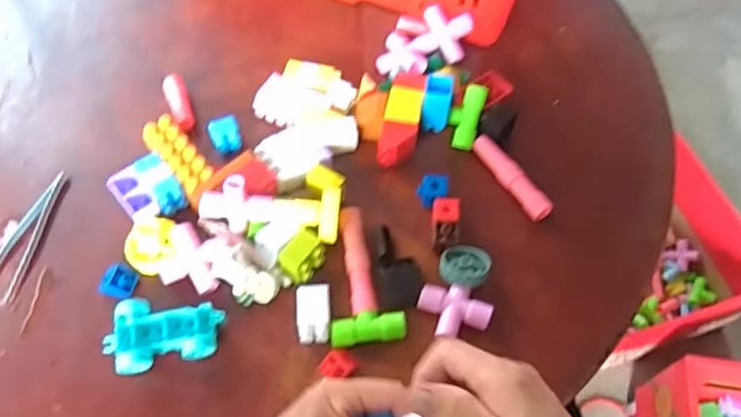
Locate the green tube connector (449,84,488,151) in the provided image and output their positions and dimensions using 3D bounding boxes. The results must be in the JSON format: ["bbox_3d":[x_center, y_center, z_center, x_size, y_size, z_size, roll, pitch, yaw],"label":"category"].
[{"bbox_3d":[0.088,-0.086,0.564,0.028,0.017,0.060,16,99,8],"label":"green tube connector"}]

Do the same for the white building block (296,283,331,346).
[{"bbox_3d":[-0.044,0.080,0.466,0.025,0.016,0.042,-1,59,-2],"label":"white building block"}]

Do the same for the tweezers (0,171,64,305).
[{"bbox_3d":[-0.284,0.021,0.508,0.031,0.010,0.116,15,60,8],"label":"tweezers"}]

